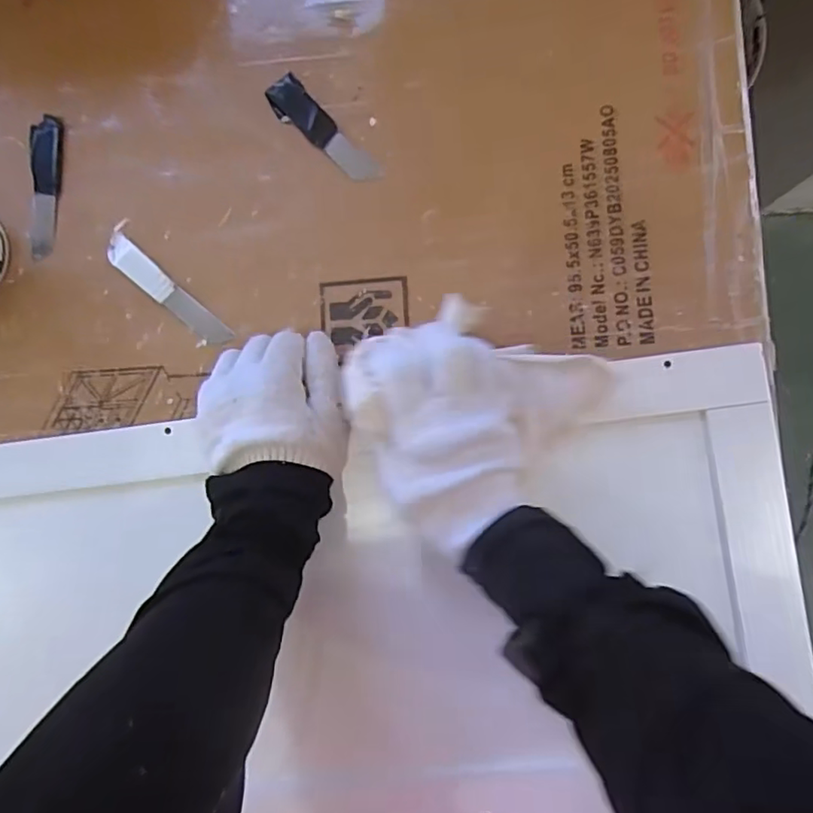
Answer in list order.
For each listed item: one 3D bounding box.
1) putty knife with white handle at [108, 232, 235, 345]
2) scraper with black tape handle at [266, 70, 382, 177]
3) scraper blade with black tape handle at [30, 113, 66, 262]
[{"bbox_3d":[-0.178,-0.085,0.436,0.115,0.006,0.020,41,92,3],"label":"putty knife with white handle"},{"bbox_3d":[-0.061,-0.197,0.424,0.026,0.004,0.098,-42,88,3],"label":"scraper with black tape handle"},{"bbox_3d":[-0.275,-0.167,0.443,0.022,0.004,0.104,4,90,4],"label":"scraper blade with black tape handle"}]

